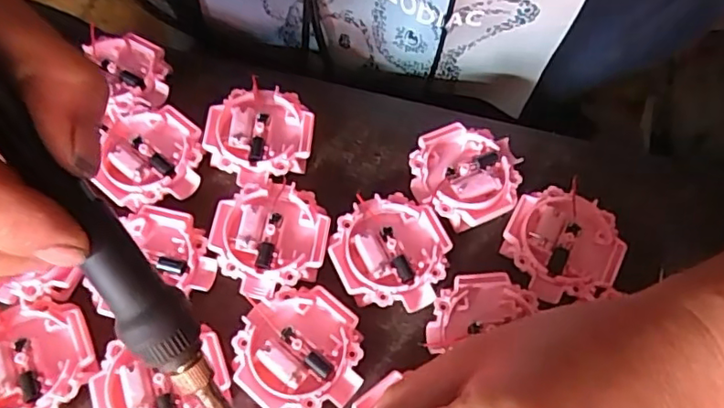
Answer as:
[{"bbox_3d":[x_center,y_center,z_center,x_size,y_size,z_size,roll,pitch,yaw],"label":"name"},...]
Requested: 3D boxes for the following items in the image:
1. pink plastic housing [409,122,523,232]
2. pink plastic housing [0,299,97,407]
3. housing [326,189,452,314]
[{"bbox_3d":[0.049,-0.013,0.285,0.052,0.017,0.052,1,65,-2],"label":"pink plastic housing"},{"bbox_3d":[-0.139,0.065,0.239,0.050,0.010,0.052,1,65,-2],"label":"pink plastic housing"},{"bbox_3d":[0.013,0.022,0.268,0.051,0.015,0.050,9,65,2],"label":"housing"}]

